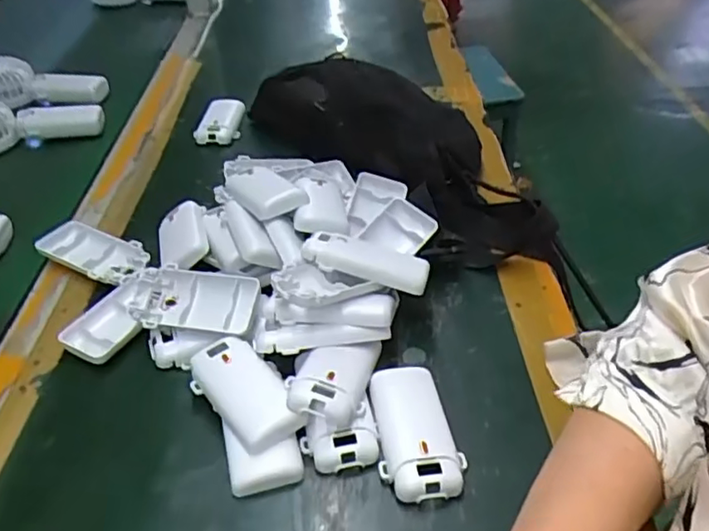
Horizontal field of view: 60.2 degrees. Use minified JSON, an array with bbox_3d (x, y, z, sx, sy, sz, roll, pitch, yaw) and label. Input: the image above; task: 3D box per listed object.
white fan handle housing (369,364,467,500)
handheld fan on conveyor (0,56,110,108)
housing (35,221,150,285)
[{"bbox_3d":[0.037,0.103,0.384,0.047,0.017,0.092,-6,41,-7],"label":"white fan handle housing"},{"bbox_3d":[-0.420,-0.243,0.810,0.171,0.048,0.067,0,40,0],"label":"handheld fan on conveyor"},{"bbox_3d":[-0.221,-0.011,0.523,0.094,0.016,0.049,21,44,23],"label":"housing"}]

